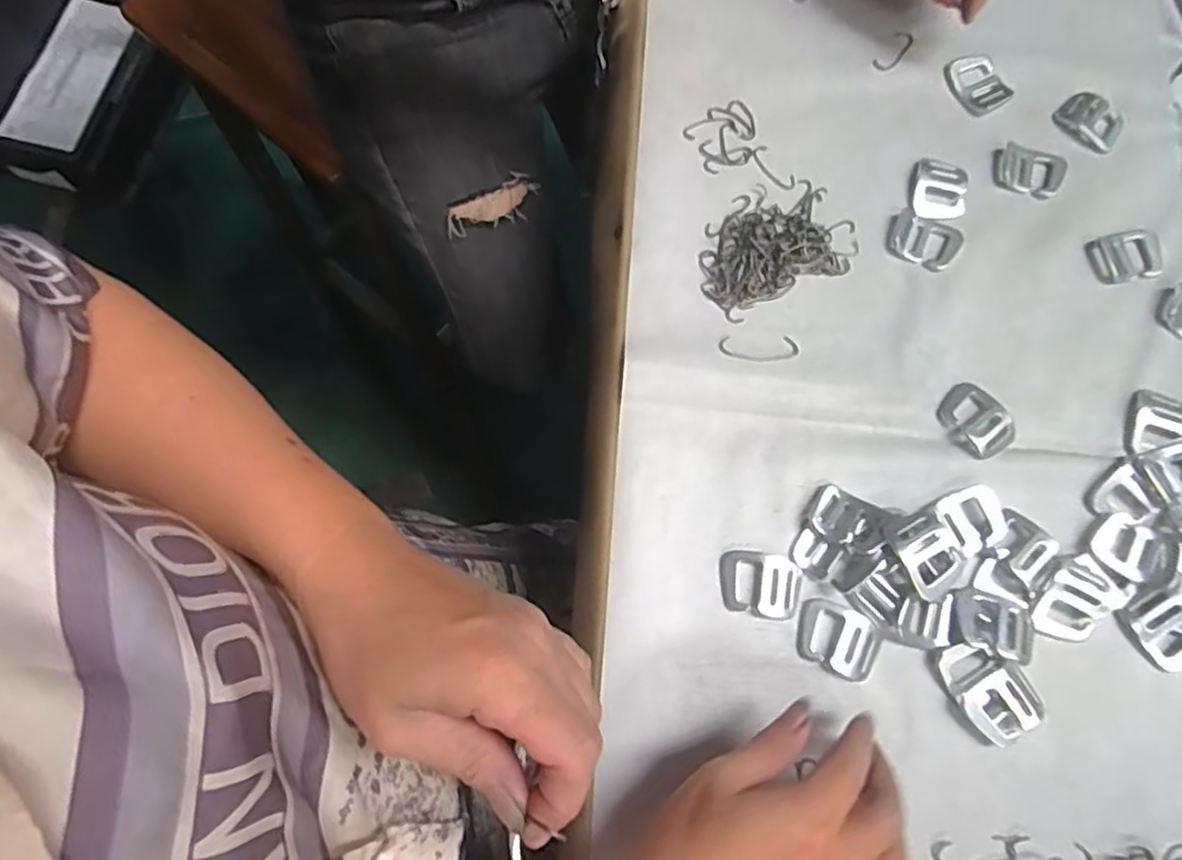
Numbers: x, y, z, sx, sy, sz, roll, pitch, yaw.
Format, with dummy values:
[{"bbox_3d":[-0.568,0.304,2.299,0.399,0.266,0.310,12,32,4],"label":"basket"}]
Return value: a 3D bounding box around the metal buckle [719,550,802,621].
[{"bbox_3d":[0.096,0.088,0.385,0.045,0.004,0.035,9,75,1],"label":"metal buckle"}]

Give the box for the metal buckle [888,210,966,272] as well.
[{"bbox_3d":[0.220,-0.124,0.446,0.046,0.004,0.036,16,75,3],"label":"metal buckle"}]

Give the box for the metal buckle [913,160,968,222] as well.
[{"bbox_3d":[0.234,-0.161,0.455,0.036,0.004,0.046,11,75,2],"label":"metal buckle"}]

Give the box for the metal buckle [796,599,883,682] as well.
[{"bbox_3d":[0.138,0.116,0.377,0.047,0.004,0.035,24,76,5],"label":"metal buckle"}]

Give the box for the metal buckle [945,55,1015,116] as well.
[{"bbox_3d":[0.272,-0.244,0.479,0.037,0.006,0.044,-25,77,-7],"label":"metal buckle"}]

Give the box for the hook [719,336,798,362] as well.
[{"bbox_3d":[0.105,-0.051,0.422,0.049,0.004,0.017,-2,75,-1],"label":"hook"}]

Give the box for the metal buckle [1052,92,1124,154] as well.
[{"bbox_3d":[0.349,-0.216,0.471,0.045,0.004,0.037,41,78,9],"label":"metal buckle"}]

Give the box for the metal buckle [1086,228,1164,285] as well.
[{"bbox_3d":[0.355,-0.115,0.450,0.050,0.004,0.035,-9,75,-3],"label":"metal buckle"}]

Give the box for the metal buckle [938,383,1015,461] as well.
[{"bbox_3d":[0.235,-0.006,0.413,0.037,0.008,0.046,-26,77,-8],"label":"metal buckle"}]

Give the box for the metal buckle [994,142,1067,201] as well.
[{"bbox_3d":[0.298,-0.176,0.462,0.046,0.004,0.036,20,76,4],"label":"metal buckle"}]

